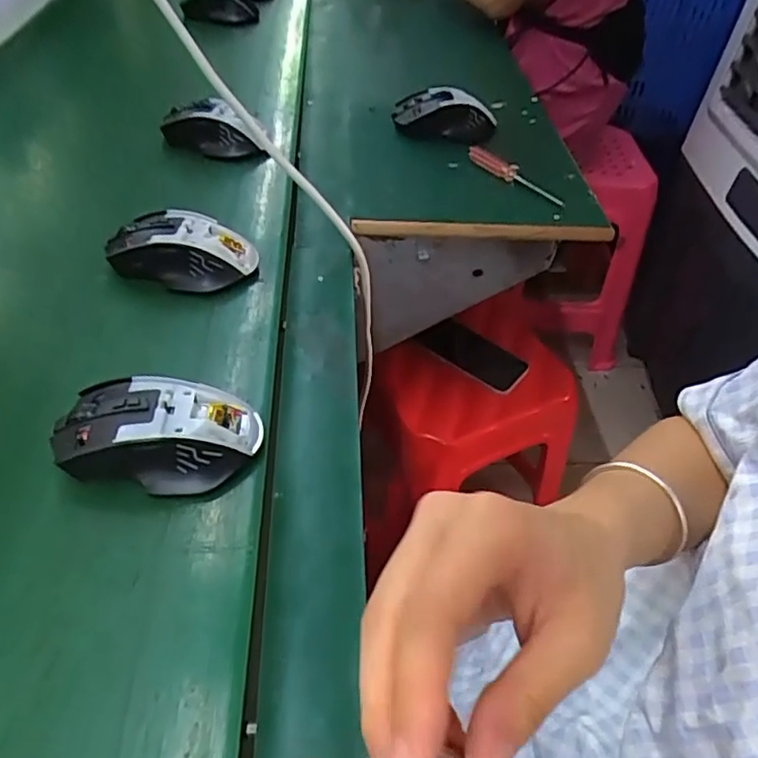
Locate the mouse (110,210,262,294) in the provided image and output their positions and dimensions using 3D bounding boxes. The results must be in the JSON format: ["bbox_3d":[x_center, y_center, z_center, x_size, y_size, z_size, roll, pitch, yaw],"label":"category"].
[{"bbox_3d":[-0.156,-0.101,0.480,0.112,0.040,0.061,8,46,4],"label":"mouse"}]

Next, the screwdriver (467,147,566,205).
[{"bbox_3d":[0.137,-0.203,0.610,0.022,0.012,0.126,-22,51,-23],"label":"screwdriver"}]

